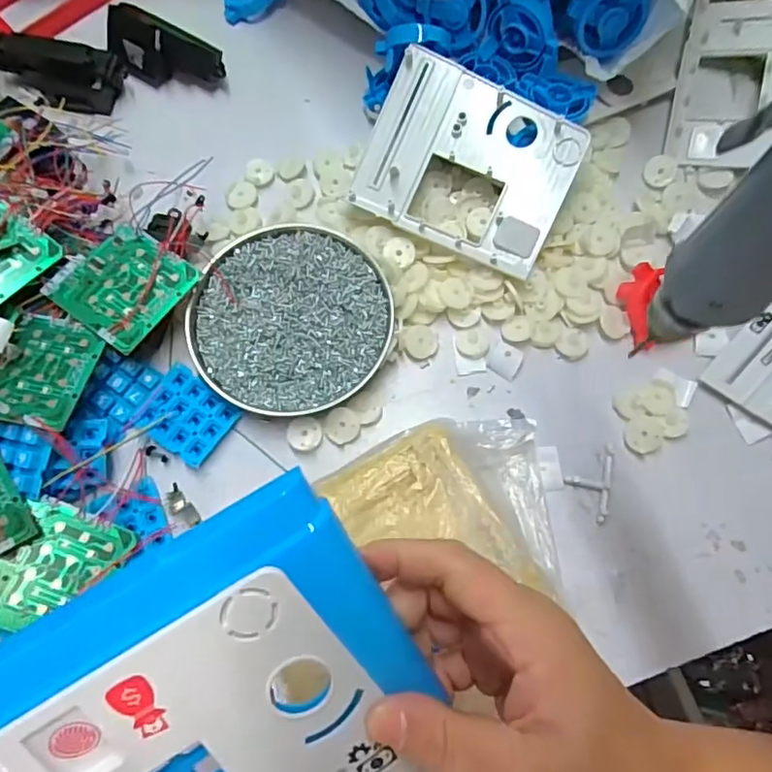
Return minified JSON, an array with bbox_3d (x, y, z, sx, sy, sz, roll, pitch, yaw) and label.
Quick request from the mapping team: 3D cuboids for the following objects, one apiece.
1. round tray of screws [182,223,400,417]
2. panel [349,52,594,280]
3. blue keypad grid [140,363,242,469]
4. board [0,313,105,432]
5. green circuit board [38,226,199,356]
[{"bbox_3d":[-0.065,-0.047,0.397,0.131,0.014,0.132,0,74,1],"label":"round tray of screws"},{"bbox_3d":[0.058,-0.154,0.403,0.142,0.008,0.116,25,94,6],"label":"panel"},{"bbox_3d":[-0.133,0.019,0.386,0.058,0.008,0.047,35,78,10],"label":"blue keypad grid"},{"bbox_3d":[-0.210,-0.011,0.352,0.057,0.011,0.071,14,62,1],"label":"board"},{"bbox_3d":[-0.172,-0.066,0.377,0.071,0.006,0.072,34,73,7],"label":"green circuit board"}]

